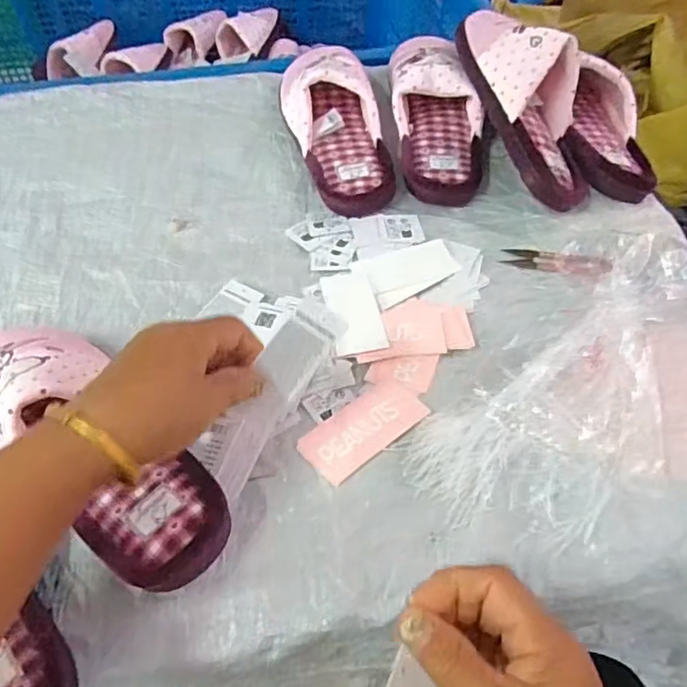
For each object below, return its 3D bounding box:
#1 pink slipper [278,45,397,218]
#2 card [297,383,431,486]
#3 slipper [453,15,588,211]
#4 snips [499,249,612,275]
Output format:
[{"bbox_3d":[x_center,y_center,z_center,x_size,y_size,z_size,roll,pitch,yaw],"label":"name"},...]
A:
[{"bbox_3d":[-0.009,-0.243,0.633,0.089,0.073,0.240,-13,68,-11],"label":"pink slipper"},{"bbox_3d":[0.016,0.065,0.455,0.098,0.009,0.048,-33,60,-23],"label":"card"},{"bbox_3d":[0.191,-0.252,0.591,0.084,0.066,0.234,-15,80,-12],"label":"slipper"},{"bbox_3d":[0.197,-0.076,0.551,0.094,0.013,0.027,12,51,32],"label":"snips"}]

